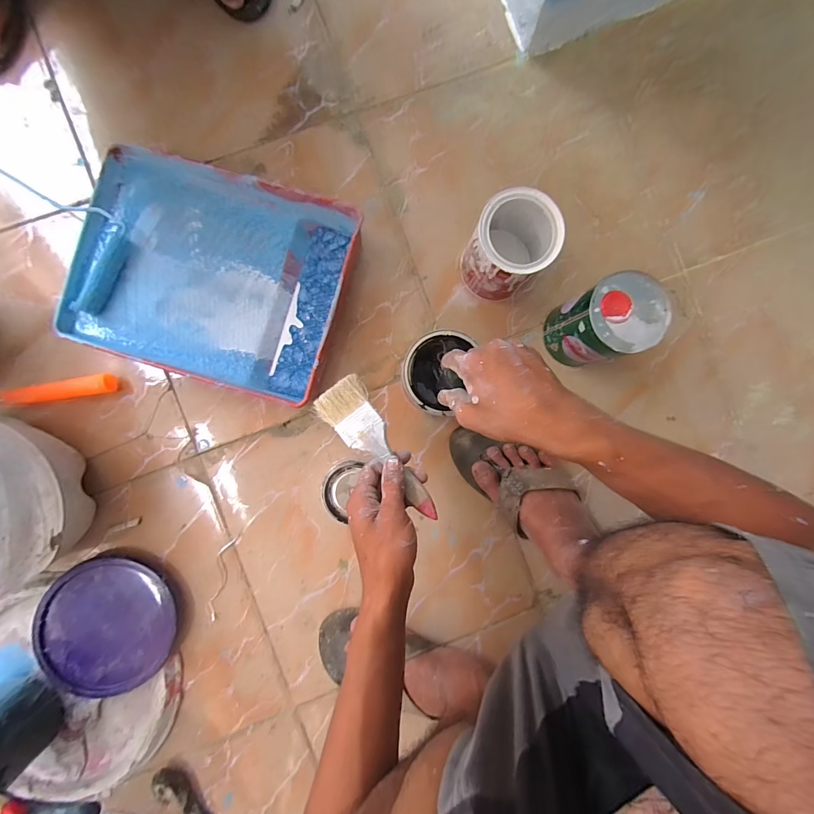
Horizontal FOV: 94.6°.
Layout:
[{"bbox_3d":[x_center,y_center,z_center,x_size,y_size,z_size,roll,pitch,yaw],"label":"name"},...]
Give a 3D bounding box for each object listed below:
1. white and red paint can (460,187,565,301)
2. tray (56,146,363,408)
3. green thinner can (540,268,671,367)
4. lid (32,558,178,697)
[{"bbox_3d":[0.138,-0.214,0.512,0.110,0.127,0.099,-38,91,-2],"label":"white and red paint can"},{"bbox_3d":[-0.260,-0.177,0.519,0.352,0.076,0.276,18,88,-2],"label":"tray"},{"bbox_3d":[0.261,-0.111,0.513,0.097,0.134,0.093,0,89,-2],"label":"green thinner can"},{"bbox_3d":[-0.418,0.304,0.523,0.166,0.017,0.173,1,86,-7],"label":"lid"}]

